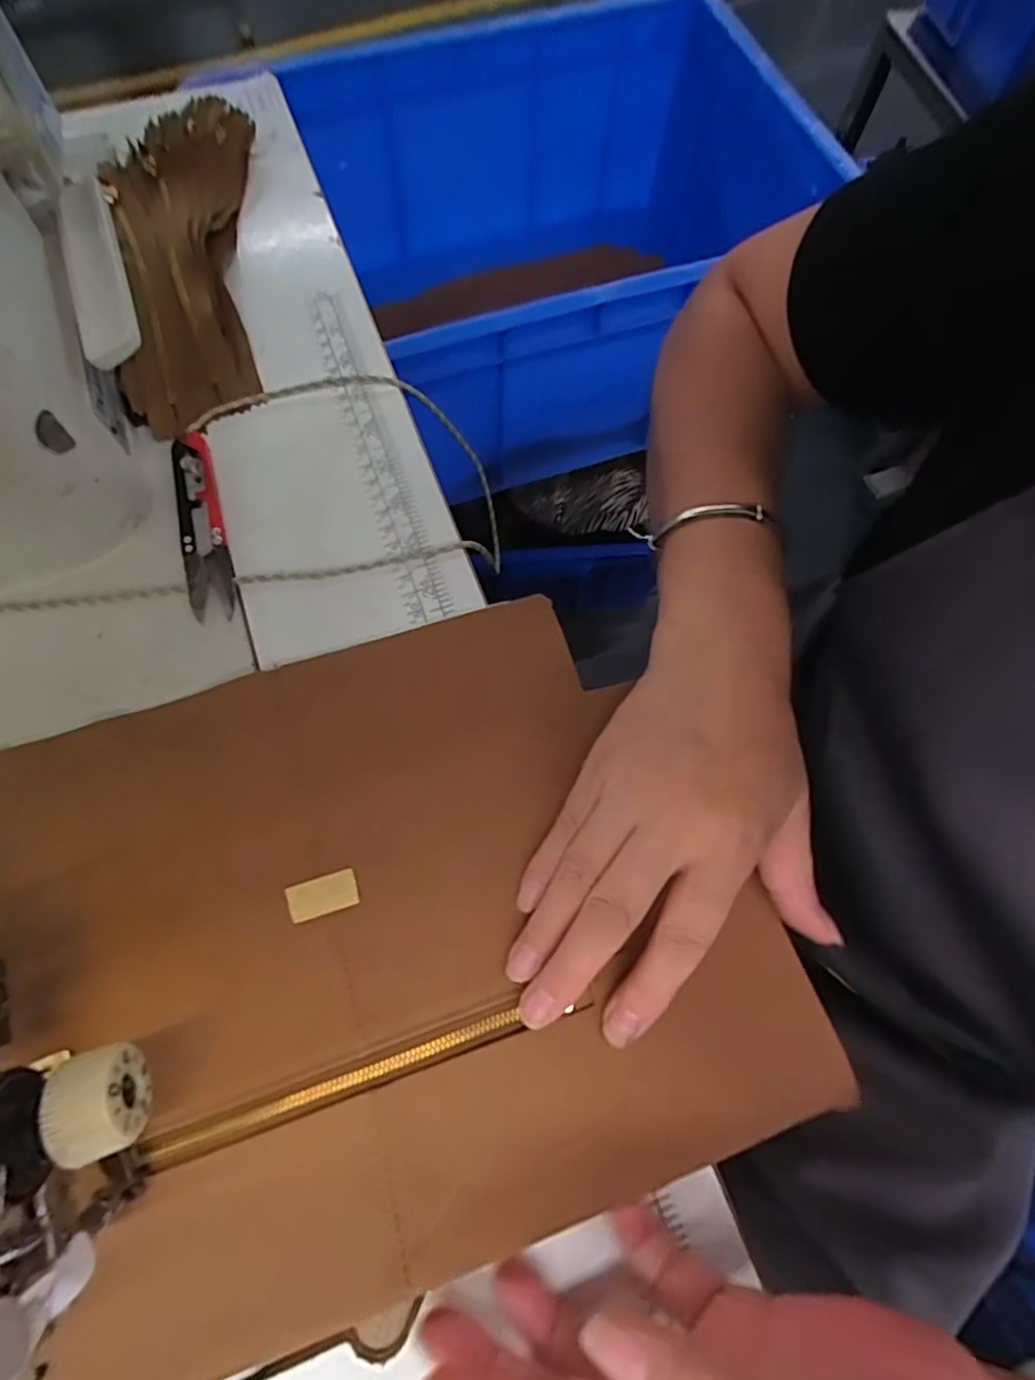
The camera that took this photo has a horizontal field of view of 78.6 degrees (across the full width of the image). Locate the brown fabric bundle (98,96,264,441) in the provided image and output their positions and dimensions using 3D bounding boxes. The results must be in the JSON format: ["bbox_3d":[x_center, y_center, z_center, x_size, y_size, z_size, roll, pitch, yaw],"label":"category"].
[{"bbox_3d":[-0.187,-0.247,0.362,0.089,0.029,0.210,-15,72,-8],"label":"brown fabric bundle"}]

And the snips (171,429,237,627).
[{"bbox_3d":[-0.157,-0.083,0.312,0.021,0.006,0.102,-14,72,-7],"label":"snips"}]

